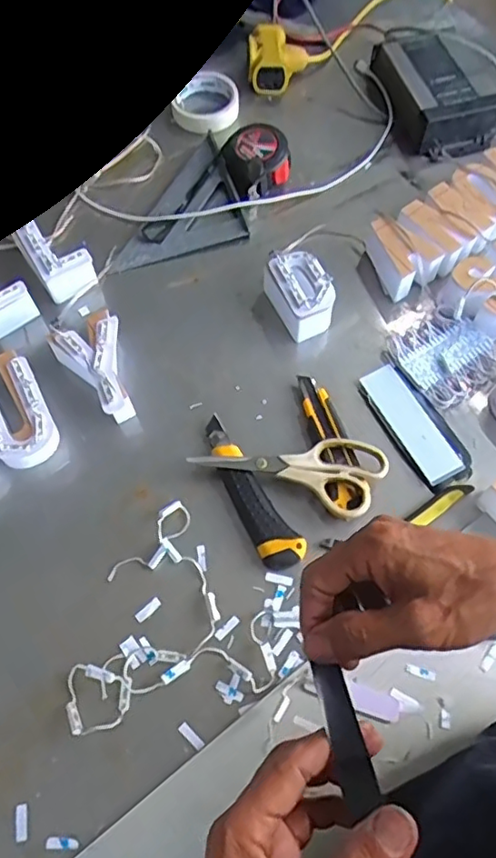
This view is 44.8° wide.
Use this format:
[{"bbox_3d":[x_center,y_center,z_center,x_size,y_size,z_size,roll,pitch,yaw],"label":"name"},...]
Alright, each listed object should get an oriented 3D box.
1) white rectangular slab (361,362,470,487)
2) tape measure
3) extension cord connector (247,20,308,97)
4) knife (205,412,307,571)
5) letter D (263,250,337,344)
[{"bbox_3d":[0.172,-0.005,0.623,0.053,0.013,0.138,-29,66,-13],"label":"white rectangular slab"},{"bbox_3d":[0.012,-0.340,0.764,0.079,0.043,0.095,-19,65,-8],"label":"tape measure"},{"bbox_3d":[0.041,-0.516,0.834,0.077,0.045,0.092,-3,63,0],"label":"extension cord connector"},{"bbox_3d":[0.000,0.058,0.592,0.039,0.018,0.169,-26,66,-11],"label":"knife"},{"bbox_3d":[0.058,-0.151,0.671,0.056,0.053,0.096,-22,65,-9],"label":"letter D"}]

